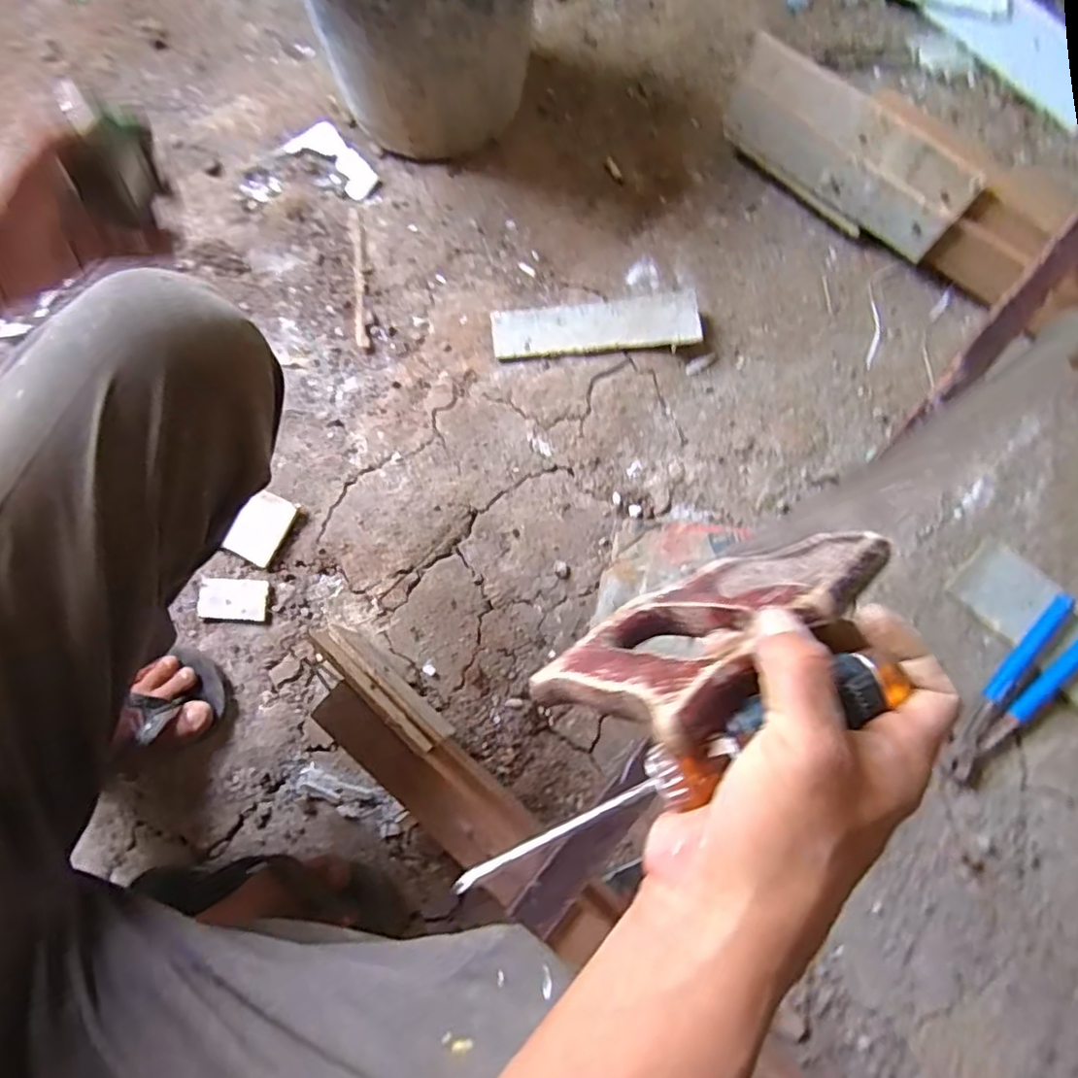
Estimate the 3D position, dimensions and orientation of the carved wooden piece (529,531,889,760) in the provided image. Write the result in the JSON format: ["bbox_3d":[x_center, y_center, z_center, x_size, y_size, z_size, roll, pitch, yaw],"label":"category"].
[{"bbox_3d":[0.079,0.042,0.291,0.140,0.105,0.025,-35,110,-22],"label":"carved wooden piece"}]

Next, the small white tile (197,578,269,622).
[{"bbox_3d":[-0.335,0.066,0.686,0.074,0.008,0.043,4,76,2],"label":"small white tile"}]

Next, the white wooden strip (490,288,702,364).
[{"bbox_3d":[0.067,-0.255,0.751,0.243,0.013,0.069,-5,81,4],"label":"white wooden strip"}]

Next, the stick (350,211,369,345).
[{"bbox_3d":[-0.228,-0.332,0.789,0.013,0.004,0.195,-6,76,-1],"label":"stick"}]

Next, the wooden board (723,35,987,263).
[{"bbox_3d":[0.354,-0.447,0.741,0.295,0.151,0.033,43,81,10],"label":"wooden board"}]

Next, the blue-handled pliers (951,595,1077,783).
[{"bbox_3d":[0.495,0.159,0.646,0.055,0.035,0.215,41,80,10],"label":"blue-handled pliers"}]

